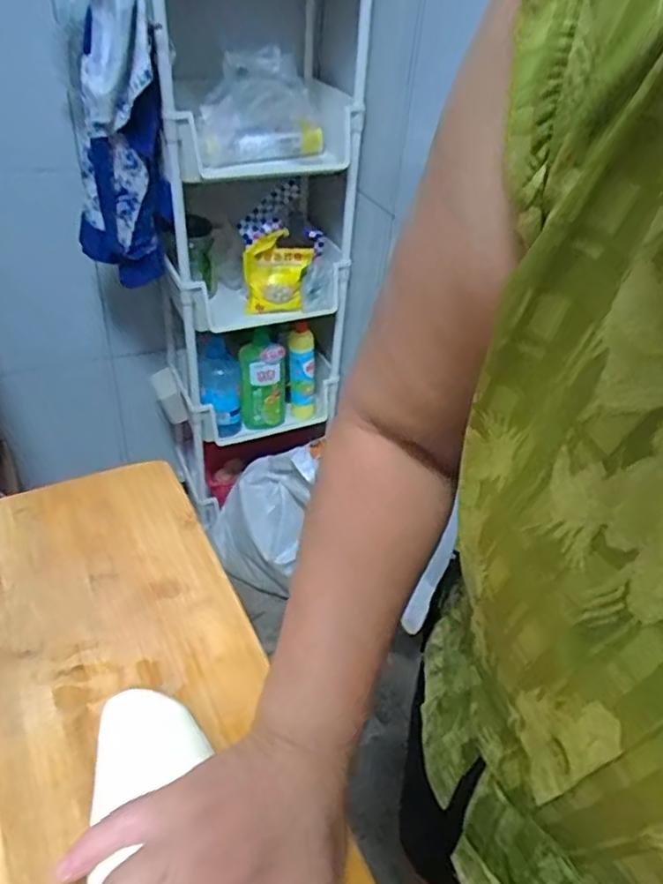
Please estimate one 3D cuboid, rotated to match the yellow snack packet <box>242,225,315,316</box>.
[{"bbox_3d":[-0.107,-0.337,1.252,0.128,0.151,0.050,-5,25,-11],"label":"yellow snack packet"}]

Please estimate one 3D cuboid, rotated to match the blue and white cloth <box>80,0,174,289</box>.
[{"bbox_3d":[-0.329,-0.476,0.957,0.143,0.491,0.089,-8,42,-16],"label":"blue and white cloth"}]

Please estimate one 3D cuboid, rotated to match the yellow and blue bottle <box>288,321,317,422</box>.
[{"bbox_3d":[-0.064,-0.151,1.396,0.061,0.233,0.057,2,41,-4],"label":"yellow and blue bottle"}]

